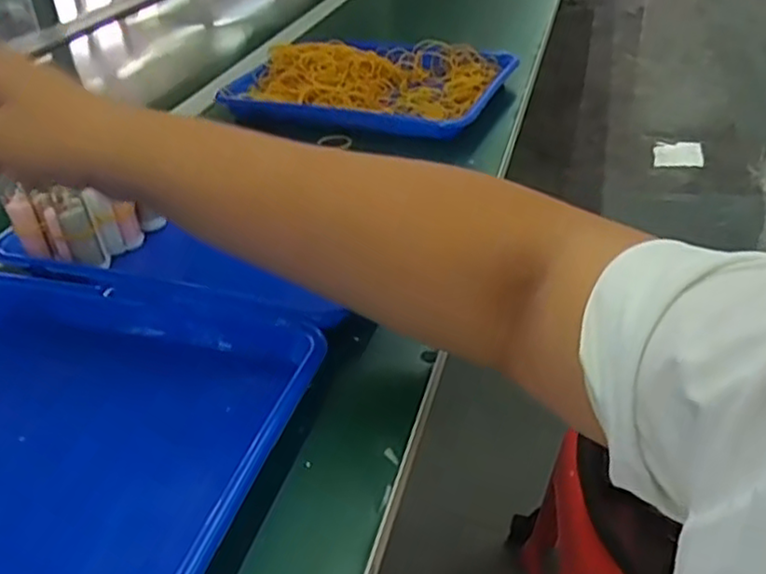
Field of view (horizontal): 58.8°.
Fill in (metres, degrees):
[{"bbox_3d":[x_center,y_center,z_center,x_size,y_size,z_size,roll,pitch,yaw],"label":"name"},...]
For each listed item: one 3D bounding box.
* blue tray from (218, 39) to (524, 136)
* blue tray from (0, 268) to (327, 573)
[{"bbox_3d":[-0.012,-0.265,0.853,0.319,0.045,0.236,9,37,18],"label":"blue tray"},{"bbox_3d":[-0.223,0.091,0.417,0.320,0.048,0.247,7,37,16],"label":"blue tray"}]

